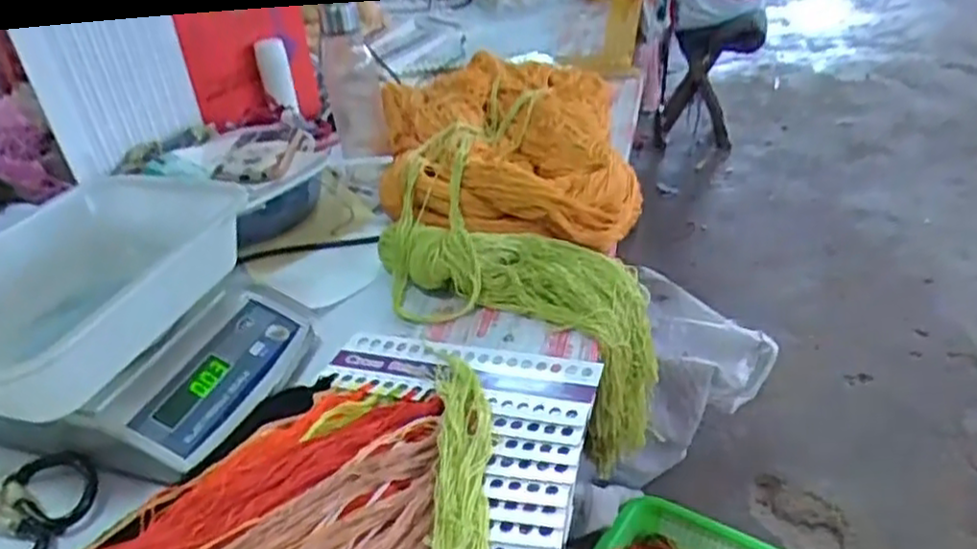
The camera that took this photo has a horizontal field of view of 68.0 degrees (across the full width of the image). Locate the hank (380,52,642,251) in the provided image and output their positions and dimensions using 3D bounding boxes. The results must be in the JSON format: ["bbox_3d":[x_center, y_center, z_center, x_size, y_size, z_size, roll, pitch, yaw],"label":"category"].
[{"bbox_3d":[0.019,-0.178,0.951,0.313,0.089,0.475,-6,34,-3],"label":"hank"}]

